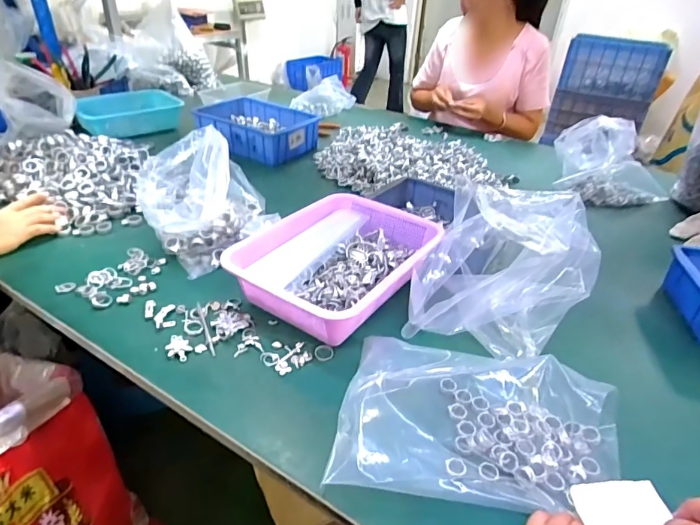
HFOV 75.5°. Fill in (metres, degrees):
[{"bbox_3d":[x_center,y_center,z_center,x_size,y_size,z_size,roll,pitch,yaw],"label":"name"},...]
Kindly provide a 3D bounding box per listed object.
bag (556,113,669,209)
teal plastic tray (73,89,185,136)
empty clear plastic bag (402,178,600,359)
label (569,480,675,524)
[{"bbox_3d":[0.576,-0.223,0.987,0.249,0.162,0.163,20,37,23],"label":"bag"},{"bbox_3d":[-0.620,-0.421,1.269,0.266,0.076,0.195,-20,40,-31],"label":"teal plastic tray"},{"bbox_3d":[0.197,0.012,0.596,0.196,0.187,0.163,28,40,32],"label":"empty clear plastic bag"},{"bbox_3d":[0.221,0.202,0.362,0.076,0.010,0.051,-1,34,-8],"label":"label"}]

